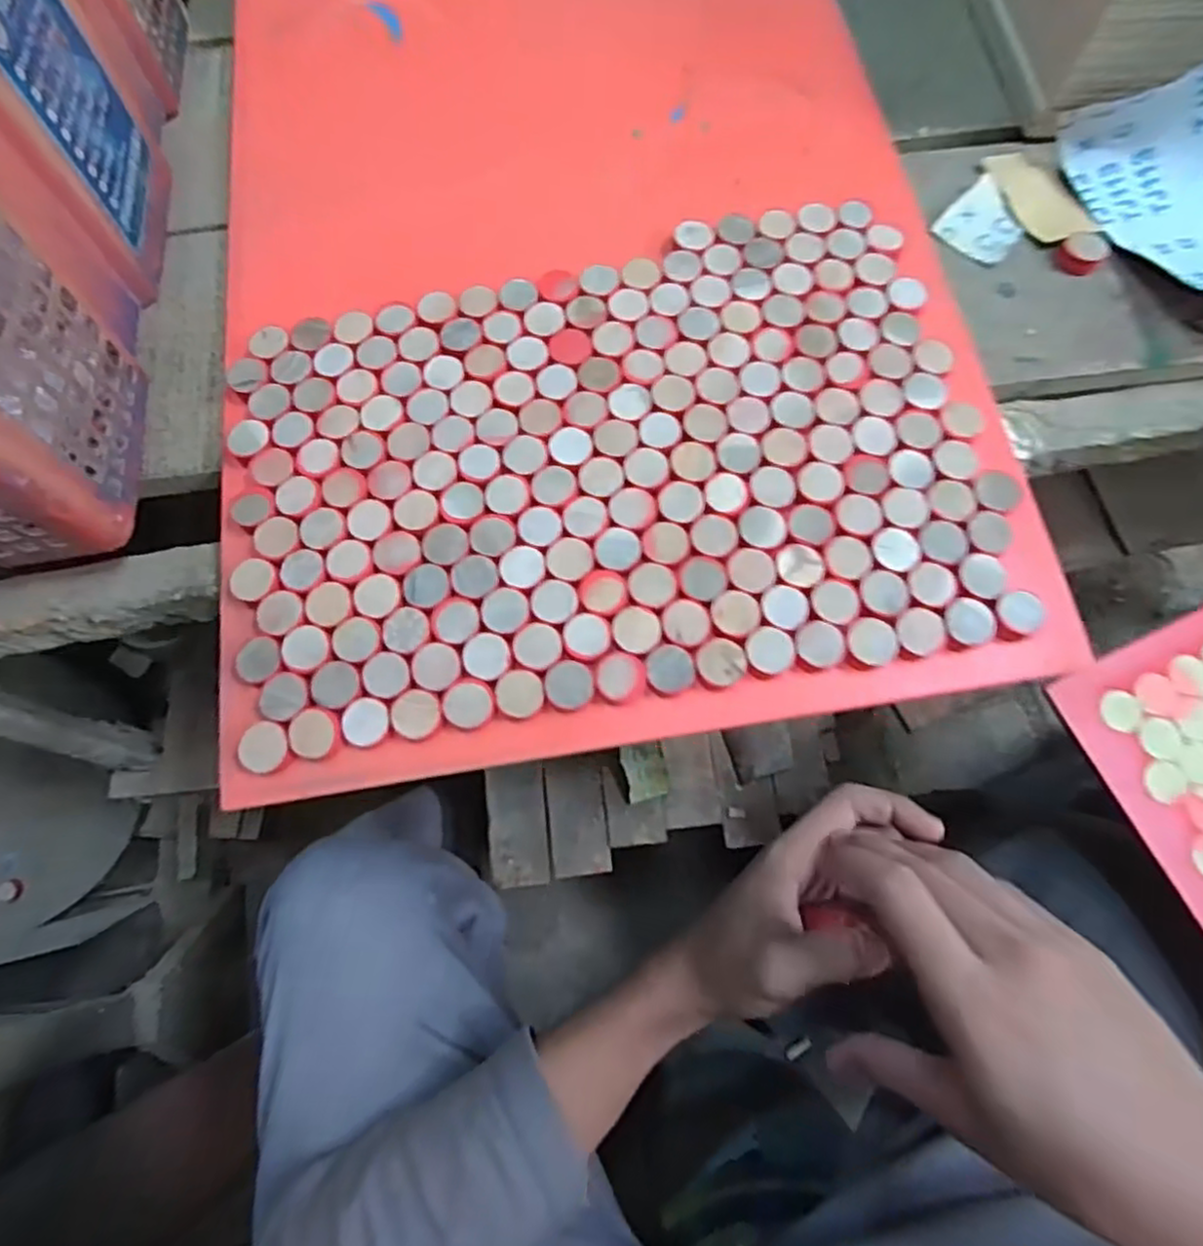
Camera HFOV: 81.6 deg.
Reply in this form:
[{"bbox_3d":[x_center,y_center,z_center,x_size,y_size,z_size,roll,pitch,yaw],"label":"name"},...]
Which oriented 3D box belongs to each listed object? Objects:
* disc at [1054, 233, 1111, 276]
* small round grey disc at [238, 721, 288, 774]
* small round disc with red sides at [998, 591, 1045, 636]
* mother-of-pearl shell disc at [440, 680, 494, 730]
[{"bbox_3d":[0.268,-0.206,0.388,0.023,0.007,0.026,38,74,12],"label":"disc"},{"bbox_3d":[-0.151,0.056,0.311,0.021,0.008,0.021,0,70,-1],"label":"small round grey disc"},{"bbox_3d":[0.190,-0.005,0.317,0.021,0.005,0.019,31,89,4],"label":"small round disc with red sides"},{"bbox_3d":[-0.059,0.037,0.313,0.022,0.007,0.021,0,70,-1],"label":"mother-of-pearl shell disc"}]

